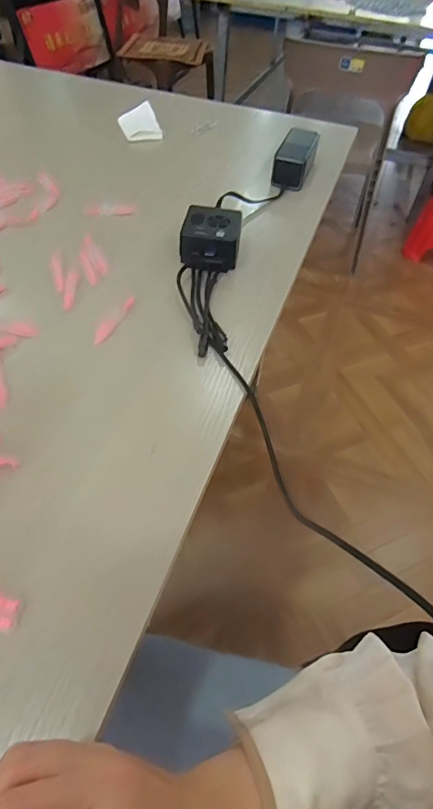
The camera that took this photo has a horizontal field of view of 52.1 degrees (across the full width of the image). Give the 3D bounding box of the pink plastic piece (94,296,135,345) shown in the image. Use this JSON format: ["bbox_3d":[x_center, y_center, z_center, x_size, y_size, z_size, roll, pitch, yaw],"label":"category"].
[{"bbox_3d":[-0.120,-0.101,0.518,0.017,0.010,0.080,21,53,12],"label":"pink plastic piece"}]

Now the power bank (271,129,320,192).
[{"bbox_3d":[0.139,-0.431,0.772,0.059,0.049,0.145,15,52,7],"label":"power bank"}]

